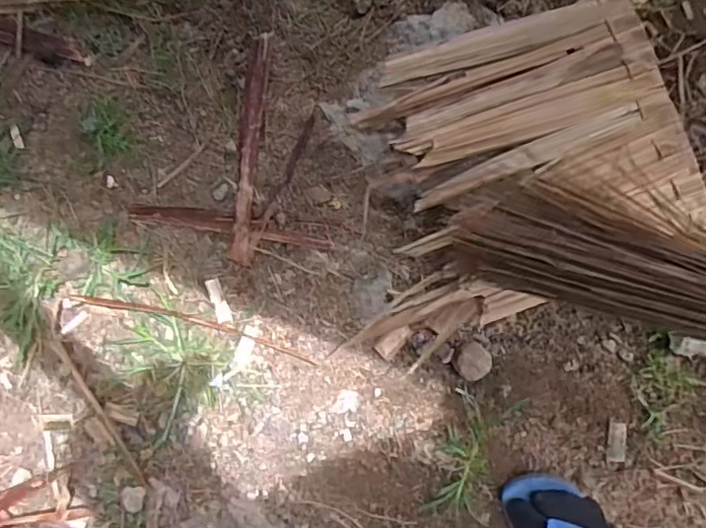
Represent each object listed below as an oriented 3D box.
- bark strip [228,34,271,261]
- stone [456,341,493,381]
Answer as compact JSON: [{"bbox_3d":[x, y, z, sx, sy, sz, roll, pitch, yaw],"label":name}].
[{"bbox_3d":[-0.140,-0.156,0.813,0.034,0.017,0.312,6,94,7],"label":"bark strip"},{"bbox_3d":[0.159,0.127,0.778,0.044,0.036,0.047,0,94,8],"label":"stone"}]

